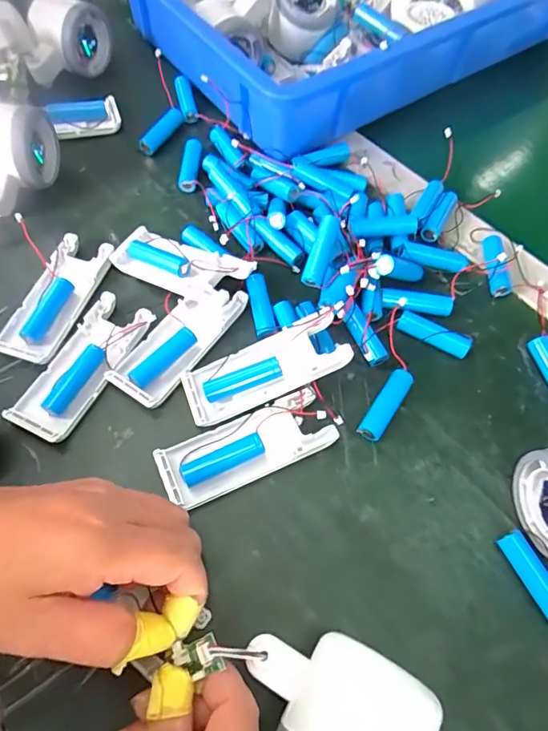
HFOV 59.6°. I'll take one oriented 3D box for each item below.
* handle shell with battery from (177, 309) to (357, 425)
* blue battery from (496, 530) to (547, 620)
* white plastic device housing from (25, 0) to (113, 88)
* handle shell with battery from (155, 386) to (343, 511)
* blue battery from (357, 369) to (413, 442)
[{"bbox_3d":[-0.006,0.001,0.305,0.104,0.017,0.040,-24,64,4],"label":"handle shell with battery"},{"bbox_3d":[0.143,0.117,0.262,0.014,0.011,0.050,-22,65,-13],"label":"blue battery"},{"bbox_3d":[-0.191,-0.300,0.448,0.077,0.066,0.062,-14,63,-10],"label":"white plastic device housing"},{"bbox_3d":[-0.017,0.050,0.292,0.103,0.013,0.038,-21,64,-13],"label":"handle shell with battery"},{"bbox_3d":[0.072,0.026,0.308,0.014,0.012,0.051,32,65,14],"label":"blue battery"}]

